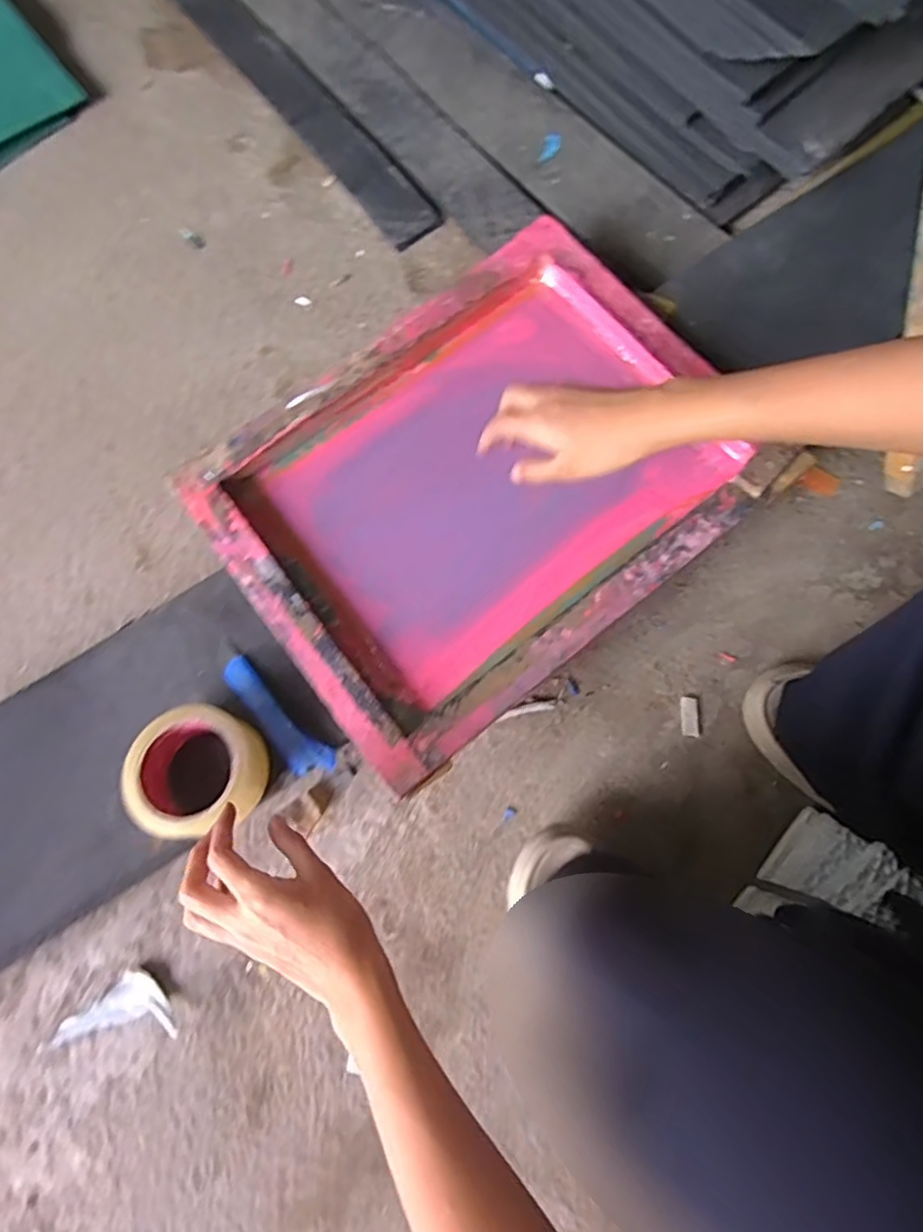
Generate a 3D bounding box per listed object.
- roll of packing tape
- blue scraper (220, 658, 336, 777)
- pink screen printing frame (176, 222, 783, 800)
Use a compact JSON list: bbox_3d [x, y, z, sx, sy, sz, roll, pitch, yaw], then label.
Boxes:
[{"bbox_3d":[-0.214,0.126,0.526,0.099,0.058,0.094,0,75,1],"label":"roll of packing tape"},{"bbox_3d":[-0.161,0.086,0.556,0.033,0.009,0.130,-42,78,-9],"label":"blue scraper"},{"bbox_3d":[0.022,-0.124,0.605,0.451,0.063,0.352,-38,78,-8],"label":"pink screen printing frame"}]

